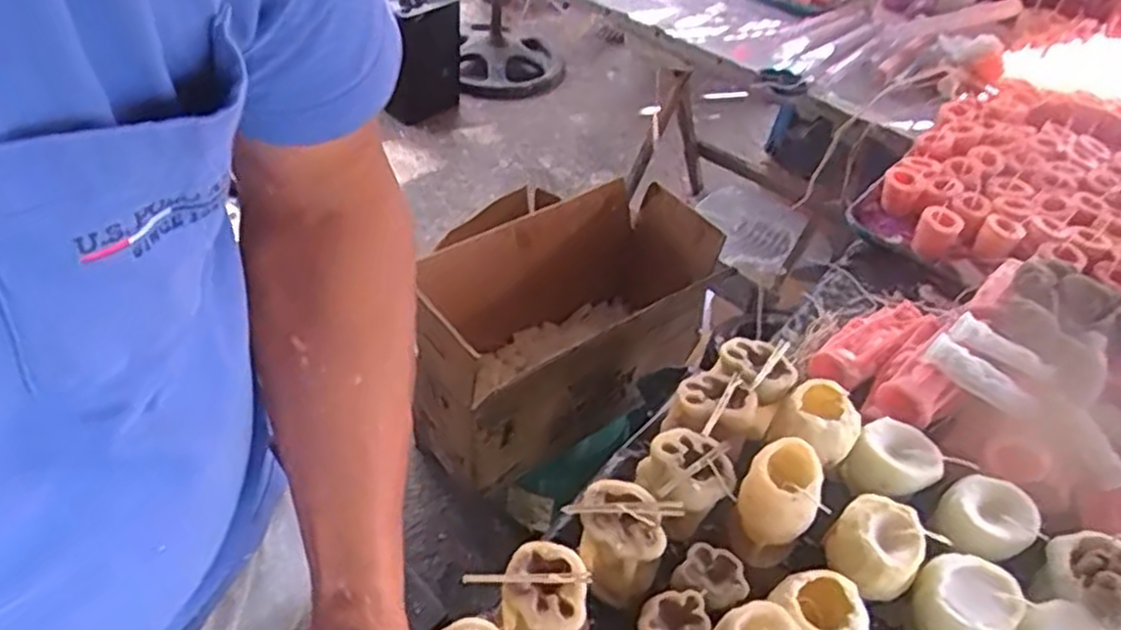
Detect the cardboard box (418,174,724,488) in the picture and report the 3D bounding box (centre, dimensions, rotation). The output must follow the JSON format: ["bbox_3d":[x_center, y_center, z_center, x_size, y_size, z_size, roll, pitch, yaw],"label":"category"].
[{"bbox_3d":[0.005,0.014,1.170,0.443,0.273,0.233,-25,52,-28],"label":"cardboard box"}]

